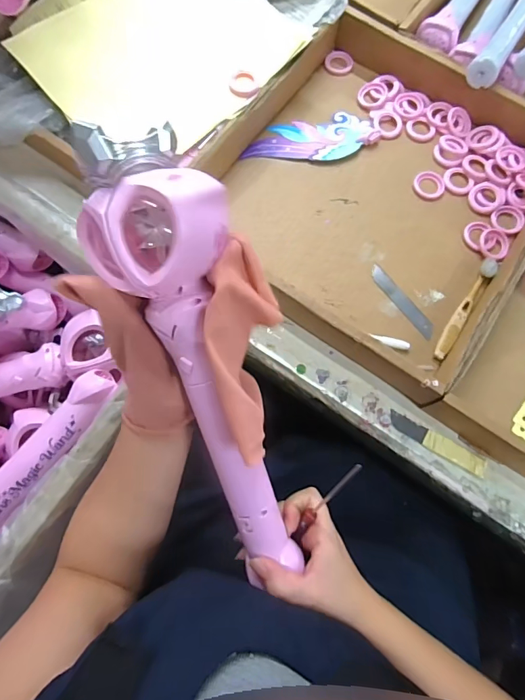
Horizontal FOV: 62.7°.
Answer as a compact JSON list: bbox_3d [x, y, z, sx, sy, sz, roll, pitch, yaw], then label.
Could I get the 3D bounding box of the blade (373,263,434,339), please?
[{"bbox_3d":[0.157,-0.055,0.489,0.017,0.004,0.103,-30,70,-12],"label":"blade"}]

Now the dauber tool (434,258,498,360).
[{"bbox_3d":[0.226,-0.047,0.478,0.016,0.010,0.137,32,76,8],"label":"dauber tool"}]

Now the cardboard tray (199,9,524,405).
[{"bbox_3d":[0.138,-0.192,0.500,0.361,0.057,0.384,38,78,10],"label":"cardboard tray"}]

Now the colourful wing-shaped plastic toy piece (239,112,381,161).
[{"bbox_3d":[0.060,-0.264,0.543,0.166,0.008,0.070,-17,69,-7],"label":"colourful wing-shaped plastic toy piece"}]

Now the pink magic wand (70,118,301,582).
[{"bbox_3d":[-0.045,0.022,0.308,0.094,0.047,0.332,-16,109,-4],"label":"pink magic wand"}]

